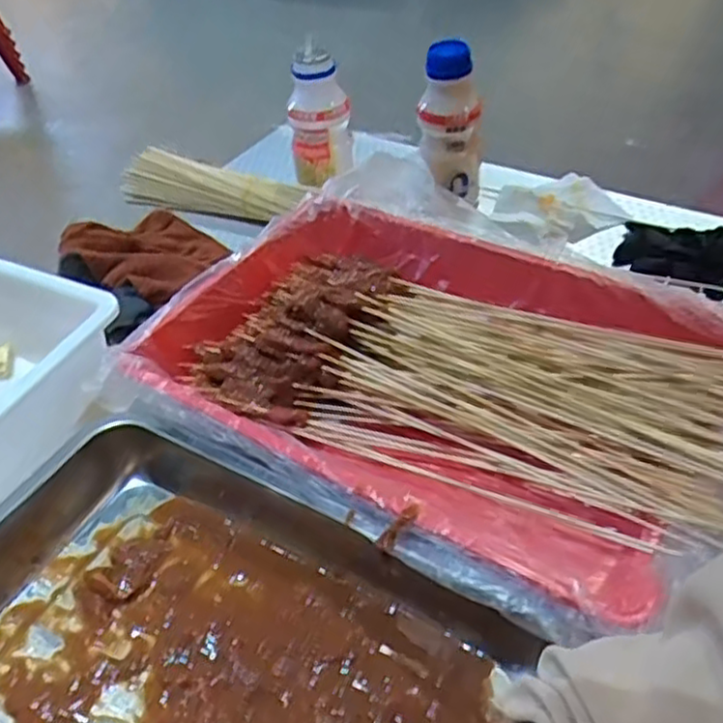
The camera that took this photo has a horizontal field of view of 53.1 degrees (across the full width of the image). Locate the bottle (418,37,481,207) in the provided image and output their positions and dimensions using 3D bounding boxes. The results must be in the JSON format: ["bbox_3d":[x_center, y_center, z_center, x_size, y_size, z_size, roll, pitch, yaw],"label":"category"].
[{"bbox_3d":[0.085,-0.230,0.697,0.059,0.137,0.061,-1,44,5],"label":"bottle"}]

